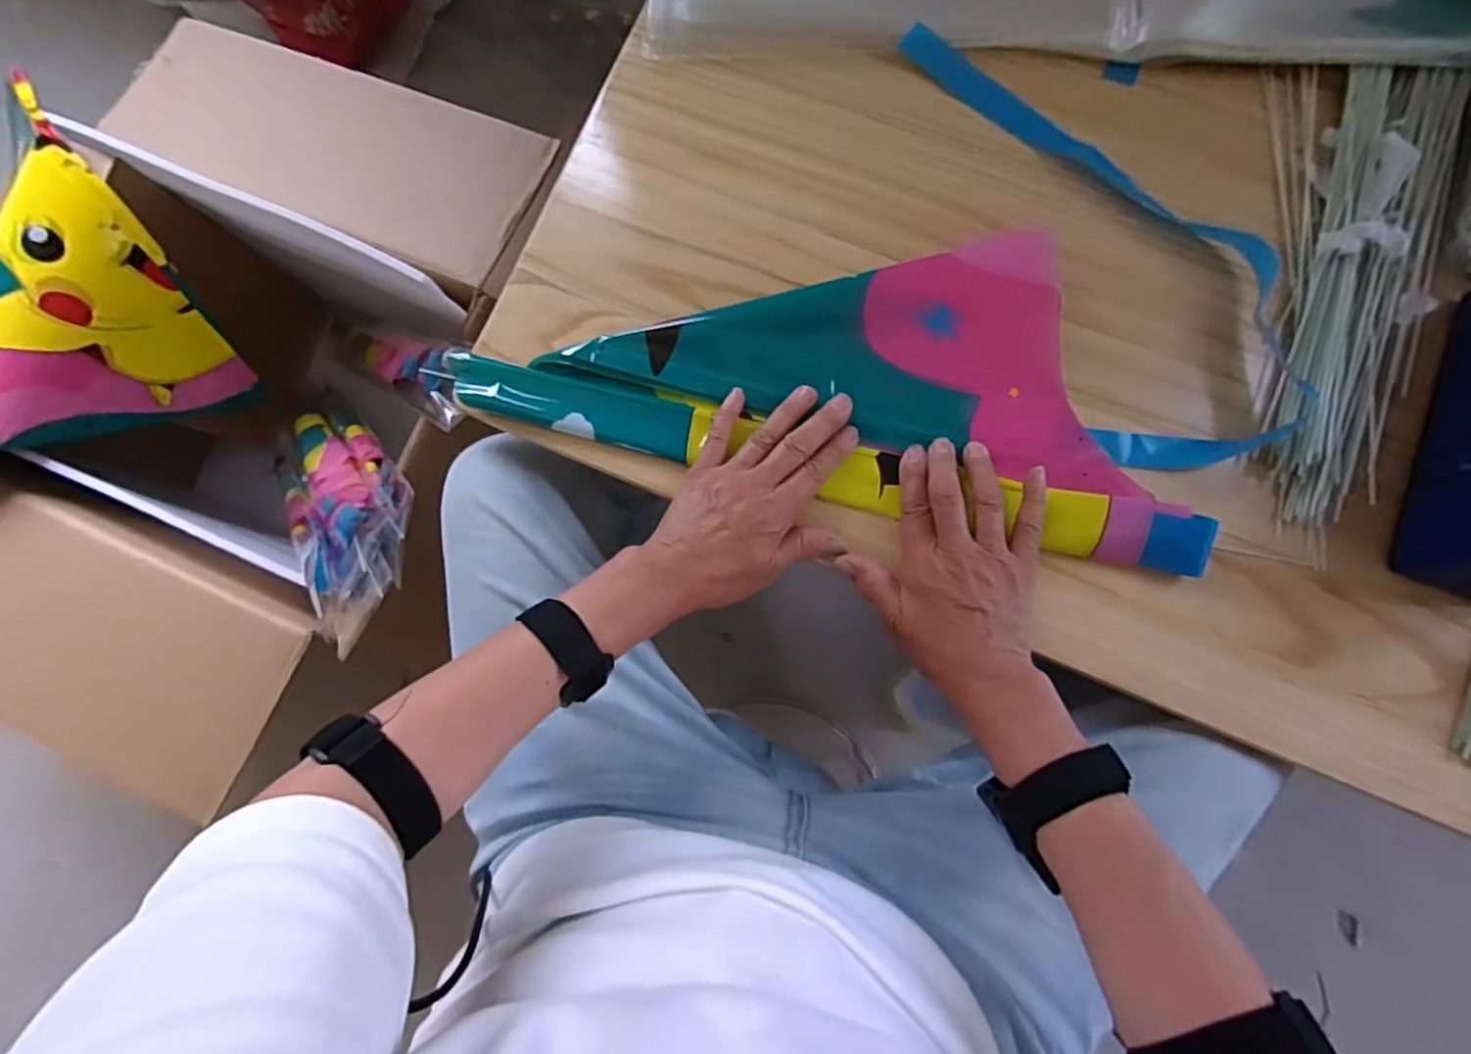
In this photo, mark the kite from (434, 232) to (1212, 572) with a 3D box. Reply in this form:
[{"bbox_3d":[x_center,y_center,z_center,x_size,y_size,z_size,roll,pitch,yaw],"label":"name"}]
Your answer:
[{"bbox_3d":[0.058,-0.102,0.452,0.524,0.039,0.201,7,82,6],"label":"kite"}]

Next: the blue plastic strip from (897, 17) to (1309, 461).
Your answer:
[{"bbox_3d":[0.274,-0.224,0.458,0.159,0.016,0.381,-21,81,0],"label":"blue plastic strip"}]

